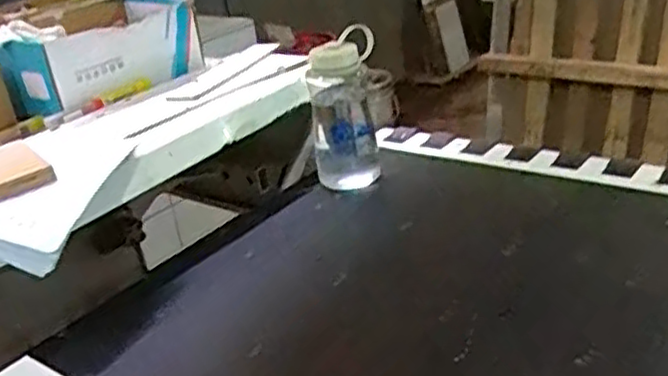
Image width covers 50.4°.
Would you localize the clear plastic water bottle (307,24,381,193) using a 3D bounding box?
[{"bbox_3d":[0.015,-0.103,1.005,0.100,0.192,0.093,-6,25,3],"label":"clear plastic water bottle"}]

